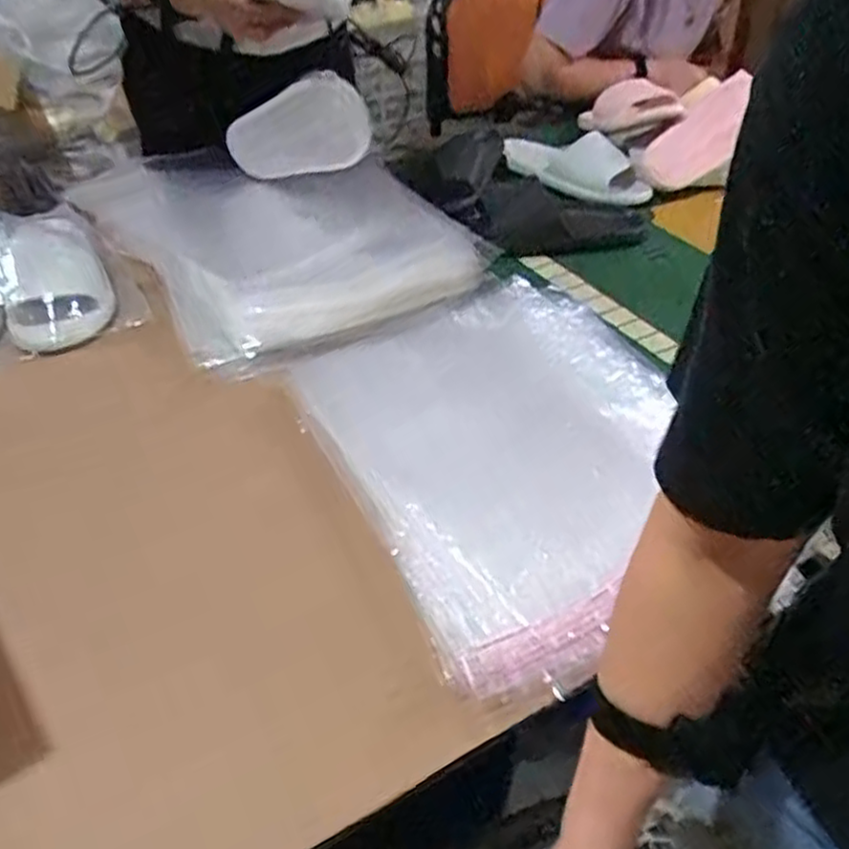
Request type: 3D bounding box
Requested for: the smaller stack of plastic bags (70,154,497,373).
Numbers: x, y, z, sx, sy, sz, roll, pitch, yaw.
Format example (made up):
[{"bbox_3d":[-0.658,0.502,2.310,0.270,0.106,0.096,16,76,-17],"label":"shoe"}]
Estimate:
[{"bbox_3d":[-0.209,-0.258,0.990,0.379,0.051,0.516,-26,48,-27],"label":"smaller stack of plastic bags"}]

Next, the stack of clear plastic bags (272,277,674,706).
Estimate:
[{"bbox_3d":[0.079,0.017,0.713,0.317,0.062,0.447,-17,45,-19],"label":"stack of clear plastic bags"}]

